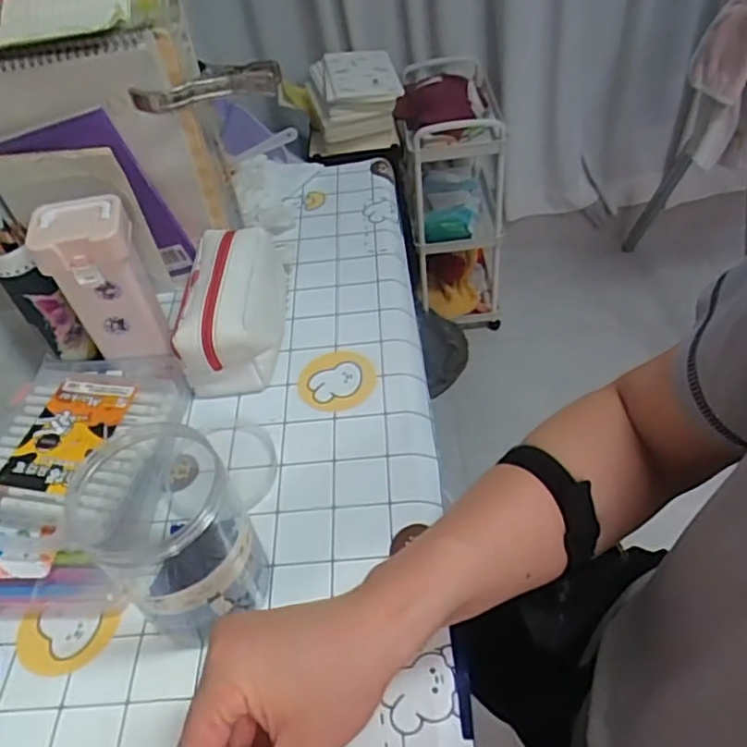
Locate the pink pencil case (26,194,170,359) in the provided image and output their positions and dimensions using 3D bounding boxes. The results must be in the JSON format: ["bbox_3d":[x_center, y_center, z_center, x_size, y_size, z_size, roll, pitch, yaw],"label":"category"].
[{"bbox_3d":[-0.258,-0.084,0.624,0.082,0.164,0.062,-14,47,-6],"label":"pink pencil case"}]

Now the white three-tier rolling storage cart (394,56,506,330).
[{"bbox_3d":[0.202,-0.449,1.616,0.234,0.544,0.379,-1,47,6],"label":"white three-tier rolling storage cart"}]

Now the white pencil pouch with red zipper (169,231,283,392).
[{"bbox_3d":[-0.146,-0.077,0.671,0.094,0.092,0.194,-6,47,2],"label":"white pencil pouch with red zipper"}]

